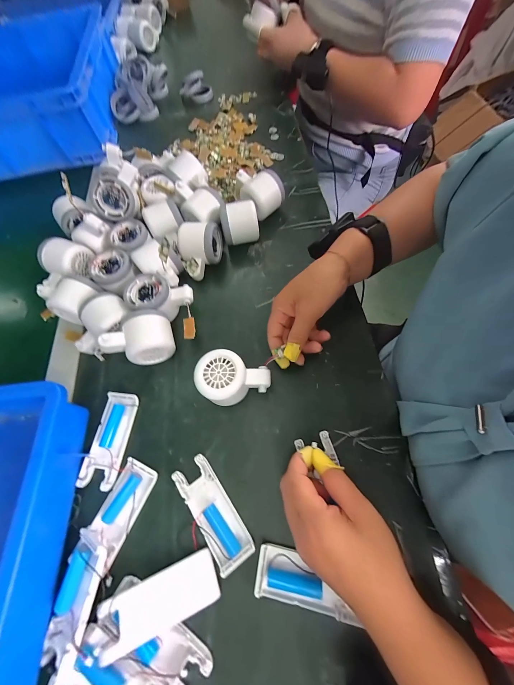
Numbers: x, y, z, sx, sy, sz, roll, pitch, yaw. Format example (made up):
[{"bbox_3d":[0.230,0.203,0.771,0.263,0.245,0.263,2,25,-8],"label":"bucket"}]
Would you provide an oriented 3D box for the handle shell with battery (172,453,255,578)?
[{"bbox_3d":[-0.048,0.176,0.257,0.040,0.013,0.104,-35,68,-10],"label":"handle shell with battery"}]

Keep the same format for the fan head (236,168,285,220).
[{"bbox_3d":[0.000,-0.247,0.405,0.057,0.055,0.082,-42,70,-13],"label":"fan head"}]

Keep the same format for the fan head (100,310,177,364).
[{"bbox_3d":[-0.148,-0.008,0.314,0.071,0.057,0.058,-21,66,-4],"label":"fan head"}]

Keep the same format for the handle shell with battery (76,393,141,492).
[{"bbox_3d":[-0.176,0.114,0.292,0.045,0.011,0.104,4,67,7],"label":"handle shell with battery"}]

